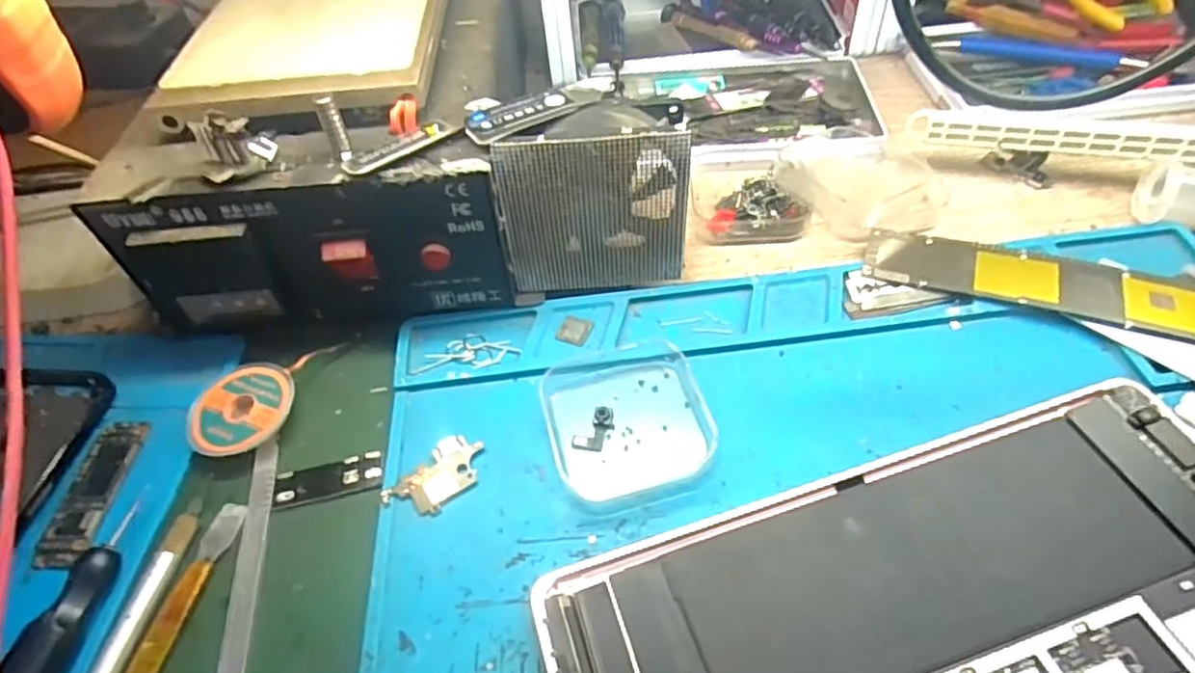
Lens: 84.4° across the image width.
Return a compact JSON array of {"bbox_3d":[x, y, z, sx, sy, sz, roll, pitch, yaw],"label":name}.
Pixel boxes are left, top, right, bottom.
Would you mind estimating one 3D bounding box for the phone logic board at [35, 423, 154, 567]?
[{"bbox_3d":[-0.205,0.061,0.267,0.019,0.004,0.063,-4,51,3],"label":"phone logic board"}]

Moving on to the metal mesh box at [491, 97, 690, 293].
[{"bbox_3d":[-0.001,-0.059,0.296,0.080,0.085,0.025,-8,50,-1],"label":"metal mesh box"}]

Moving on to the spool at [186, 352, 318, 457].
[{"bbox_3d":[-0.152,0.030,0.287,0.043,0.014,0.047,-3,51,3],"label":"spool"}]

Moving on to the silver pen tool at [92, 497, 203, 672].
[{"bbox_3d":[-0.166,0.116,0.218,0.009,0.006,0.133,2,51,7],"label":"silver pen tool"}]

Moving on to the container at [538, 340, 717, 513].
[{"bbox_3d":[0.013,0.033,0.267,0.065,0.014,0.064,-13,51,-5],"label":"container"}]

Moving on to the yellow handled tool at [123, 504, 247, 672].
[{"bbox_3d":[-0.154,0.112,0.223,0.012,0.004,0.120,3,51,8],"label":"yellow handled tool"}]

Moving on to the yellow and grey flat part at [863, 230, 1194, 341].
[{"bbox_3d":[0.209,-0.023,0.296,0.165,0.007,0.035,15,54,17],"label":"yellow and grey flat part"}]

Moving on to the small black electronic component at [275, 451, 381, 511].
[{"bbox_3d":[-0.110,0.058,0.269,0.044,0.004,0.017,-12,51,-4],"label":"small black electronic component"}]

